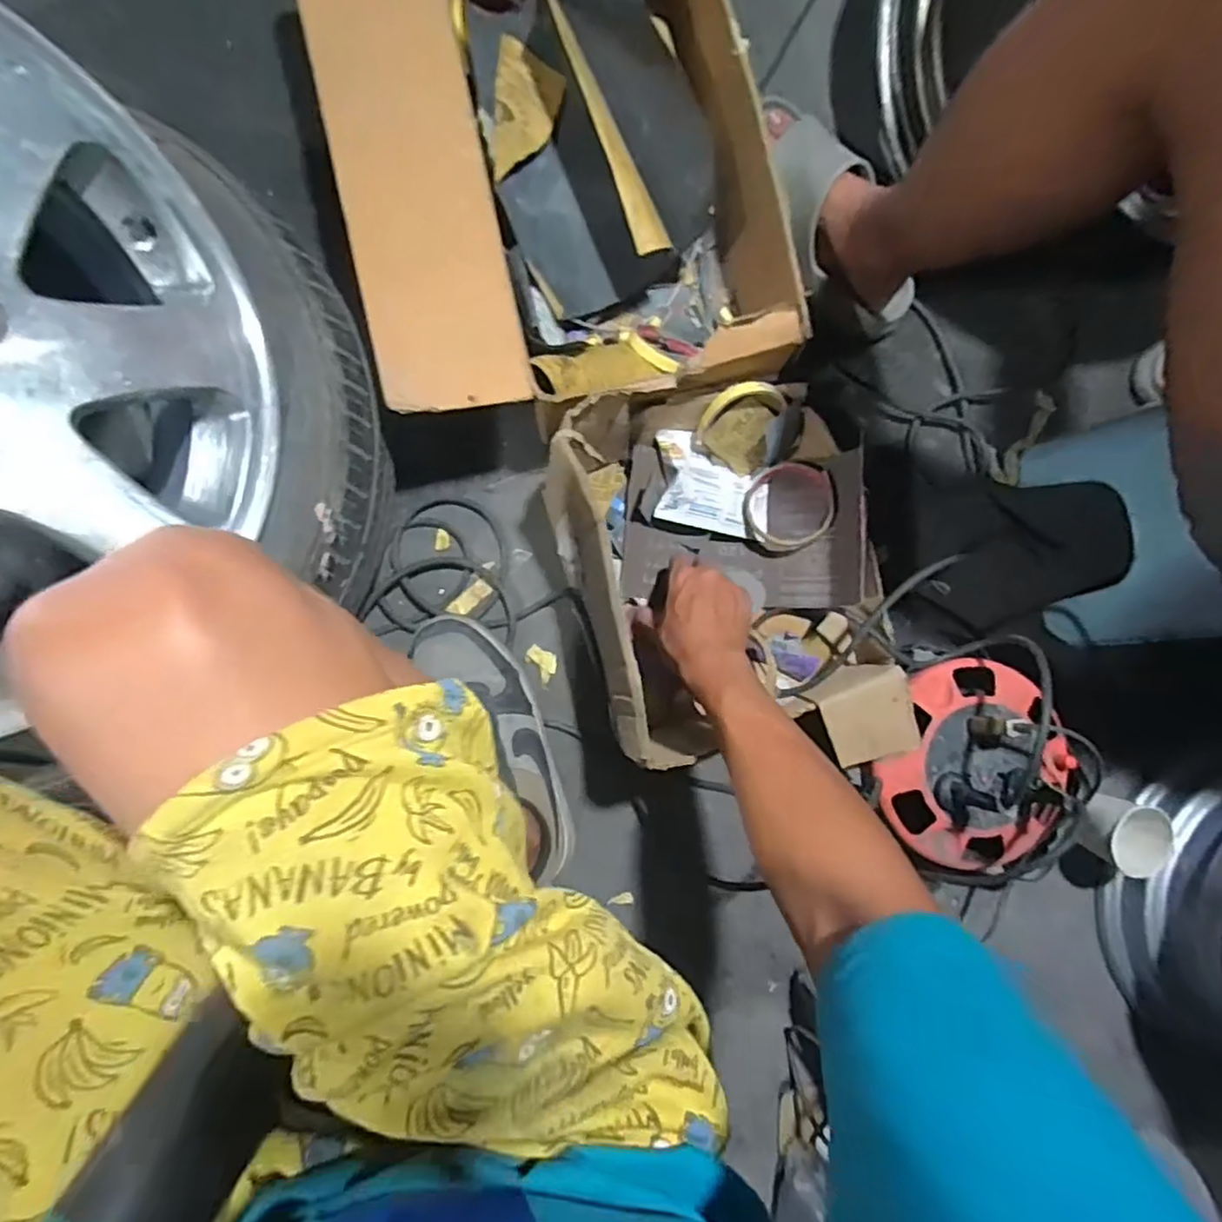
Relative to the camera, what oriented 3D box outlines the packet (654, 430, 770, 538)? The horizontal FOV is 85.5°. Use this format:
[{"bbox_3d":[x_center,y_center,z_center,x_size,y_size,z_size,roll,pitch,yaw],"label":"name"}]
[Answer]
[{"bbox_3d":[0.107,-0.128,0.667,0.120,0.026,0.095,10,87,-6],"label":"packet"}]

